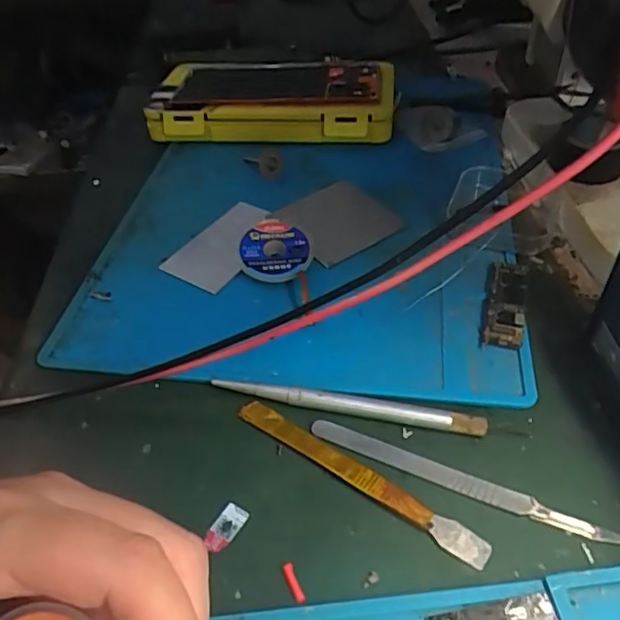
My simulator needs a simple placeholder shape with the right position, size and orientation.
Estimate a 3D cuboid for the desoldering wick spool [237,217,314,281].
[{"bbox_3d":[-0.019,-0.033,0.335,0.040,0.018,0.040,-3,44,3],"label":"desoldering wick spool"}]

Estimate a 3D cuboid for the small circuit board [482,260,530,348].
[{"bbox_3d":[0.103,-0.004,0.305,0.020,0.006,0.060,9,46,14],"label":"small circuit board"}]

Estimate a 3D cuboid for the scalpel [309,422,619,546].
[{"bbox_3d":[0.060,0.071,0.239,0.128,0.004,0.010,16,48,21],"label":"scalpel"}]

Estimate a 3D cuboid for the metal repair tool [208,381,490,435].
[{"bbox_3d":[0.016,0.043,0.266,0.125,0.008,0.008,8,46,14],"label":"metal repair tool"}]

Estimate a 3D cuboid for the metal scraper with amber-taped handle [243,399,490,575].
[{"bbox_3d":[0.018,0.068,0.243,0.119,0.004,0.012,25,52,28],"label":"metal scraper with amber-taped handle"}]

